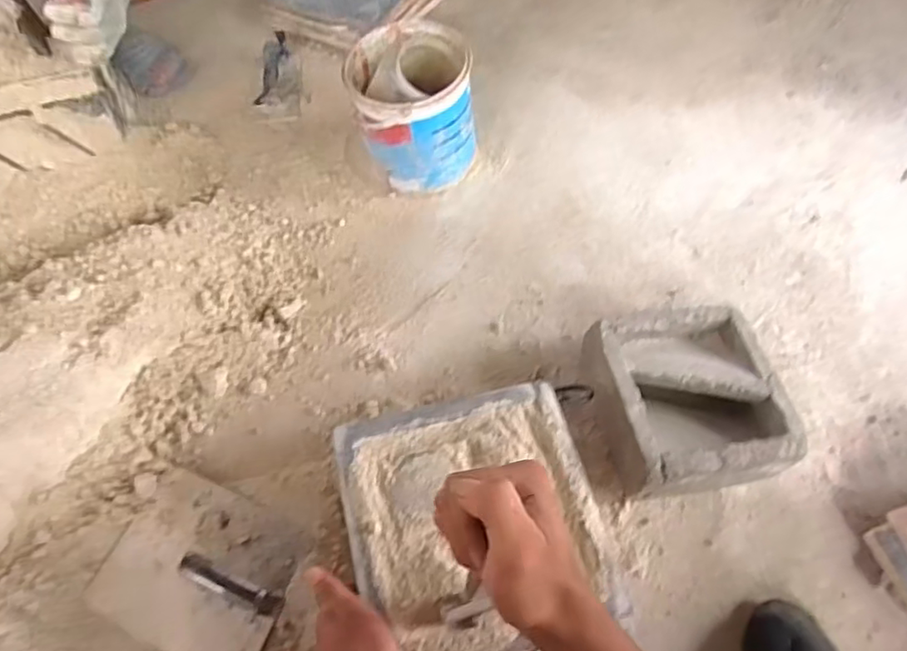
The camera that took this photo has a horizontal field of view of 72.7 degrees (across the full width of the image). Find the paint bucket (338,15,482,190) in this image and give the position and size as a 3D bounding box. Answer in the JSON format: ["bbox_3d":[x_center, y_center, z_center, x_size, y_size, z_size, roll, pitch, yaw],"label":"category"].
[{"bbox_3d":[-0.061,-0.321,0.929,0.167,0.190,0.183,1,61,-2],"label":"paint bucket"}]

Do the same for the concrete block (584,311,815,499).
[{"bbox_3d":[0.275,0.093,0.746,0.185,0.100,0.201,-10,62,-8],"label":"concrete block"}]

